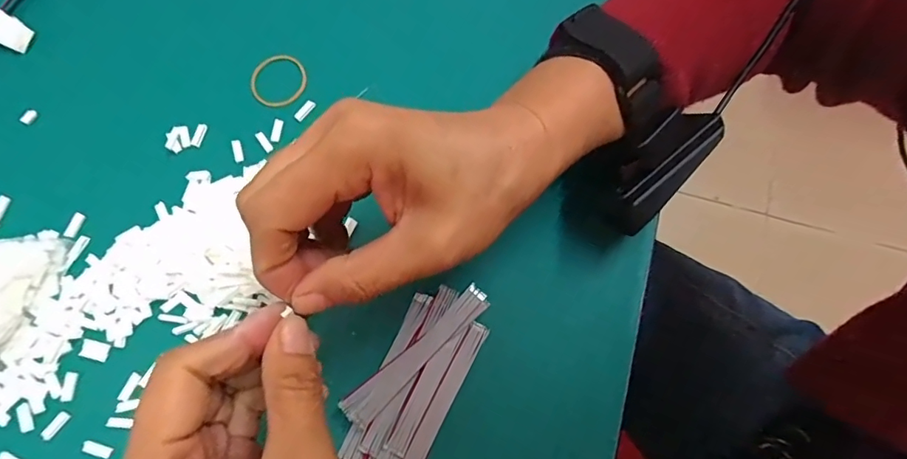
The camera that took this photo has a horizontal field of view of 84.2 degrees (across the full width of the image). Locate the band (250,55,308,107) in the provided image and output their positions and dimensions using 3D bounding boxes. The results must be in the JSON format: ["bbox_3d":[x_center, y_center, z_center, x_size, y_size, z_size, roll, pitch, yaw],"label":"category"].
[{"bbox_3d":[-0.108,-0.092,0.311,0.035,0.004,0.035,0,72,0],"label":"band"}]

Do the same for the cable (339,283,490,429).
[{"bbox_3d":[-0.017,0.062,0.250,0.088,0.004,0.015,-41,76,-11],"label":"cable"}]

